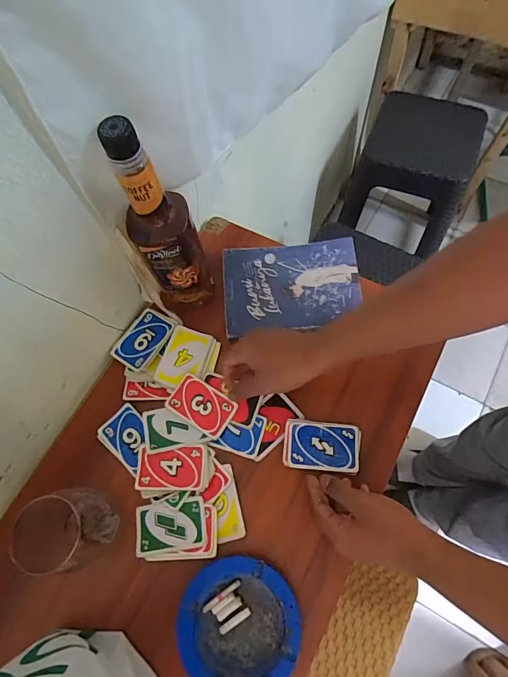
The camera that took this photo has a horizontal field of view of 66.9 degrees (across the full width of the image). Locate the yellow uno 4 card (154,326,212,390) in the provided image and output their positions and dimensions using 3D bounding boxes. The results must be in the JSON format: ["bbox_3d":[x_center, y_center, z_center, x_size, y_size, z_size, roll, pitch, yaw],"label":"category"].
[{"bbox_3d":[-0.097,0.026,0.533,0.059,0.005,0.084,15,70,8],"label":"yellow uno 4 card"}]

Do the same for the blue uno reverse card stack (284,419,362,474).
[{"bbox_3d":[0.085,0.135,0.484,0.092,0.015,0.059,6,69,5],"label":"blue uno reverse card stack"}]

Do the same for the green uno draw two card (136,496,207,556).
[{"bbox_3d":[-0.102,0.227,0.465,0.085,0.004,0.055,-10,62,4],"label":"green uno draw two card"}]

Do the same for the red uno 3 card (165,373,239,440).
[{"bbox_3d":[-0.070,0.089,0.511,0.084,0.004,0.055,31,76,10],"label":"red uno 3 card"}]

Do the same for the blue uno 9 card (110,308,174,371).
[{"bbox_3d":[-0.157,0.000,0.544,0.057,0.006,0.085,29,72,13],"label":"blue uno 9 card"}]

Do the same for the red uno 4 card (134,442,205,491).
[{"bbox_3d":[-0.107,0.162,0.486,0.084,0.005,0.055,2,69,1],"label":"red uno 4 card"}]

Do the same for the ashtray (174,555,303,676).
[{"bbox_3d":[-0.016,0.311,0.421,0.128,0.028,0.124,-1,68,2],"label":"ashtray"}]

